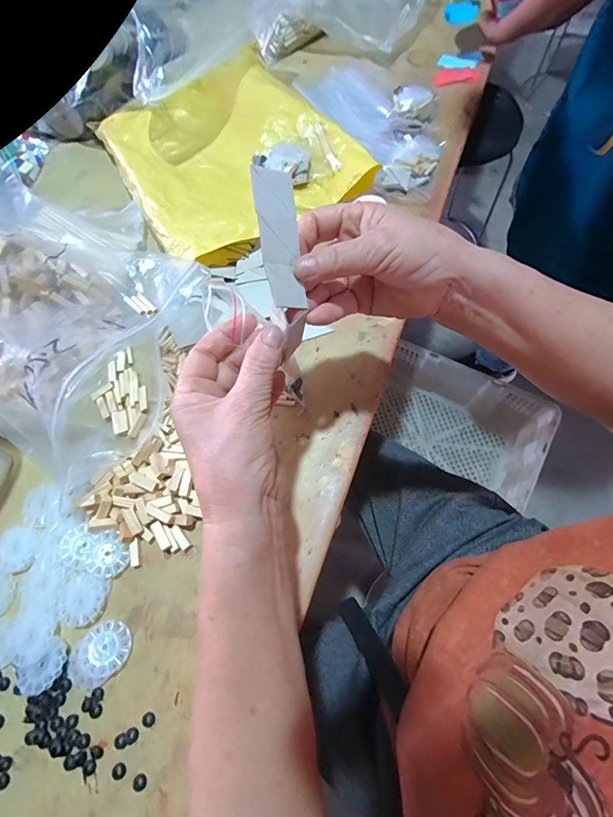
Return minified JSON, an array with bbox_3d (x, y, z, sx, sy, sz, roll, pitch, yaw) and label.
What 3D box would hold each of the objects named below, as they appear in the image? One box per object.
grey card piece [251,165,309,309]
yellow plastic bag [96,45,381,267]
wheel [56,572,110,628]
[{"bbox_3d":[-0.016,-0.110,0.237,0.028,0.004,0.086,-13,99,-33],"label":"grey card piece"},{"bbox_3d":[-0.118,-0.350,0.494,0.271,0.041,0.348,-35,69,-9],"label":"yellow plastic bag"},{"bbox_3d":[-0.201,0.169,0.323,0.042,0.004,0.039,-2,67,5],"label":"wheel"}]

